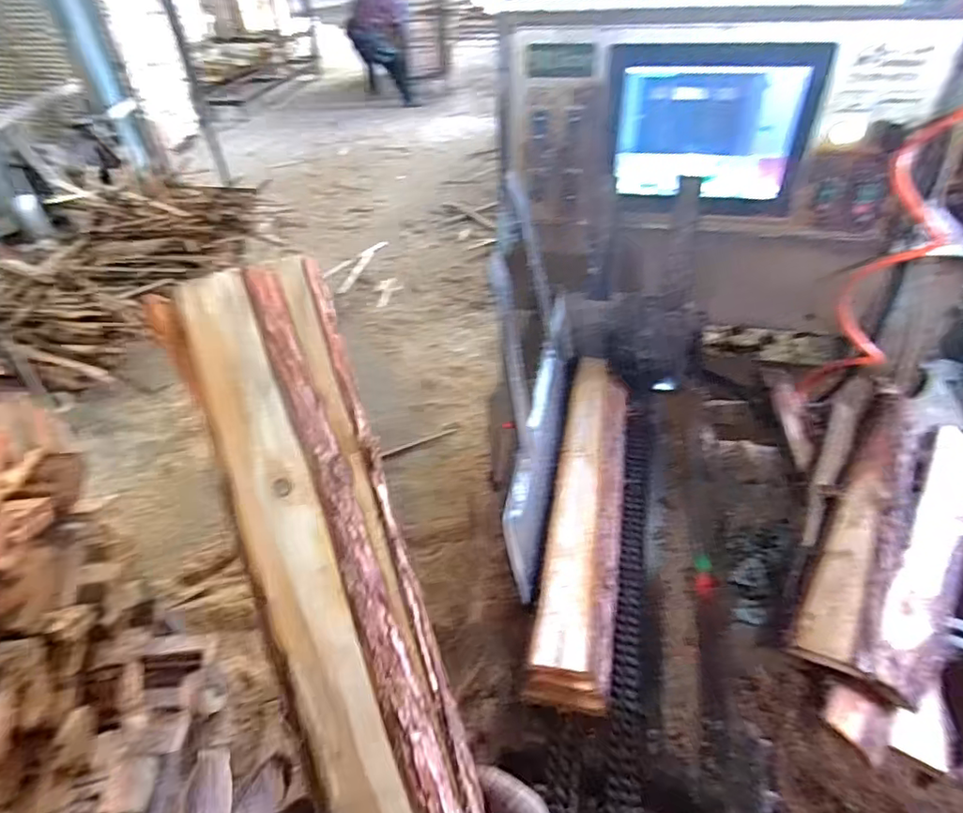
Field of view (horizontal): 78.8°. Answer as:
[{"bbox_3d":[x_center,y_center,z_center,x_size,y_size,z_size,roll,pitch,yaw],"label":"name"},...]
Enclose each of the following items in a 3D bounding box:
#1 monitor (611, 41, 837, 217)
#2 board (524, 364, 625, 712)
[{"bbox_3d":[0.327,-0.397,0.863,0.285,0.225,0.056,13,44,18],"label":"monitor"},{"bbox_3d":[0.143,0.116,0.784,0.087,0.051,0.519,7,43,11],"label":"board"}]

